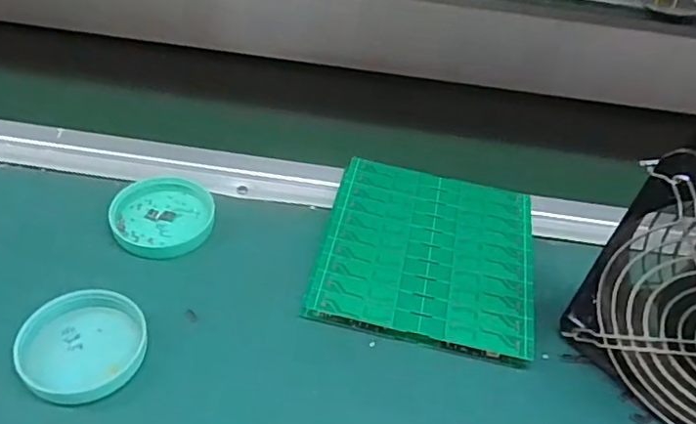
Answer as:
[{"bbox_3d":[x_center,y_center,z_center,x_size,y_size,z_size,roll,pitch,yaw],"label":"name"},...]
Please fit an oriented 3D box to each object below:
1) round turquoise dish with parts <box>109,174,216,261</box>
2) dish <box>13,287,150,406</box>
[{"bbox_3d":[-0.125,0.001,0.394,0.062,0.014,0.064,5,44,-5],"label":"round turquoise dish with parts"},{"bbox_3d":[-0.144,0.071,0.317,0.059,0.018,0.063,5,44,-5],"label":"dish"}]

